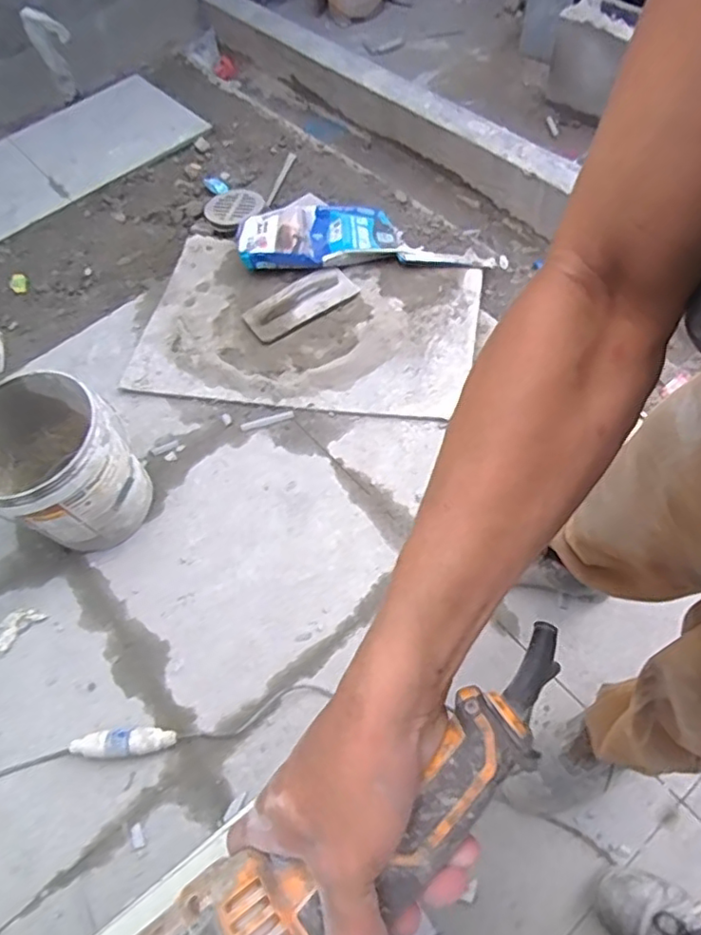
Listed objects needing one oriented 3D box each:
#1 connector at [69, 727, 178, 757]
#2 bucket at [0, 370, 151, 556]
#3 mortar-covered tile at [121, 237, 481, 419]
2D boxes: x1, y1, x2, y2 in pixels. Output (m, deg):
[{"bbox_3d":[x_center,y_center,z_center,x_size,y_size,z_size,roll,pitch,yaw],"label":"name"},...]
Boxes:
[{"bbox_3d":[-0.420,0.507,1.105,0.194,0.045,0.046,-6,58,3],"label":"connector"},{"bbox_3d":[-0.613,0.005,1.280,0.292,0.318,0.279,-3,58,5],"label":"bucket"},{"bbox_3d":[-0.118,-0.391,1.640,0.905,0.029,0.551,8,67,7],"label":"mortar-covered tile"}]

